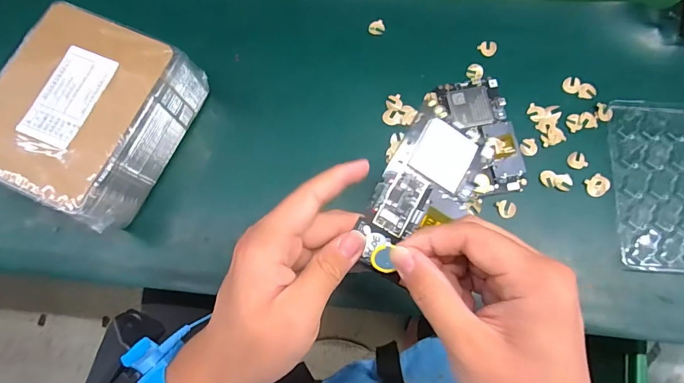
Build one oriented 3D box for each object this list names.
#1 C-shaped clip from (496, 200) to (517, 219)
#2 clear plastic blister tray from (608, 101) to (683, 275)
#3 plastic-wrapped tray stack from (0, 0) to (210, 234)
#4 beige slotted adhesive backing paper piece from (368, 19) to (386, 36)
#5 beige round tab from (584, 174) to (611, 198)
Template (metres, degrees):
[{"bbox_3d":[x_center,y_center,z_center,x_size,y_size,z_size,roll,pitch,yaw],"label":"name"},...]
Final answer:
[{"bbox_3d":[0.164,0.017,0.391,0.017,0.004,0.019,-30,78,-8],"label":"C-shaped clip"},{"bbox_3d":[0.346,-0.007,0.390,0.144,0.018,0.174,4,73,1],"label":"clear plastic blister tray"},{"bbox_3d":[-0.236,-0.071,0.375,0.136,0.077,0.171,21,74,7],"label":"plastic-wrapped tray stack"},{"bbox_3d":[0.039,-0.184,0.444,0.018,0.004,0.017,-16,76,-4],"label":"beige slotted adhesive backing paper piece"},{"bbox_3d":[0.256,-0.006,0.393,0.022,0.004,0.021,0,73,0],"label":"beige round tab"}]

